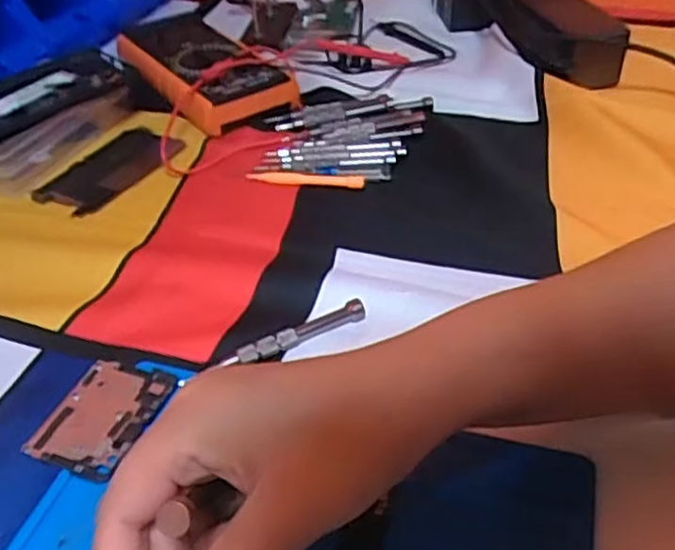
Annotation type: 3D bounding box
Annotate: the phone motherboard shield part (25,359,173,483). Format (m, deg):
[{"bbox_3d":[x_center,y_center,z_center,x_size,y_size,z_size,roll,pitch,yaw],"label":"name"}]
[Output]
[{"bbox_3d":[-0.113,0.068,0.341,0.046,0.005,0.063,14,42,17],"label":"phone motherboard shield part"}]

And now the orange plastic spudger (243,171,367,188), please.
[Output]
[{"bbox_3d":[-0.023,-0.068,0.495,0.082,0.007,0.012,6,41,8],"label":"orange plastic spudger"}]

